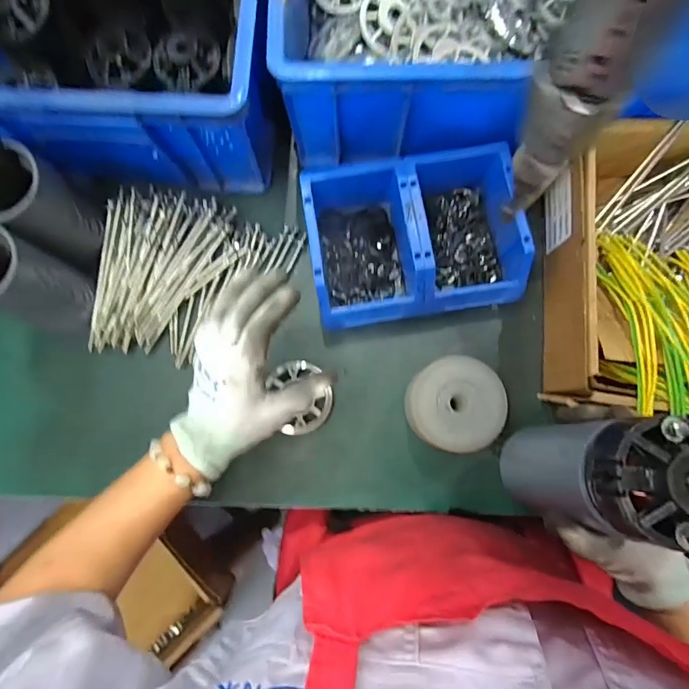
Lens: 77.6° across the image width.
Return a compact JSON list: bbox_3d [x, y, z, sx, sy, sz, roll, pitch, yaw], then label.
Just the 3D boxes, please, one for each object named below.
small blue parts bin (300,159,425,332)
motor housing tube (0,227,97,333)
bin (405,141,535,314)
[{"bbox_3d":[0.023,-0.101,0.450,0.111,0.068,0.156,-9,82,1],"label":"small blue parts bin"},{"bbox_3d":[-0.319,-0.061,0.424,0.076,0.119,0.076,12,83,4],"label":"motor housing tube"},{"bbox_3d":[0.124,-0.121,0.450,0.105,0.066,0.164,-10,82,1],"label":"bin"}]

